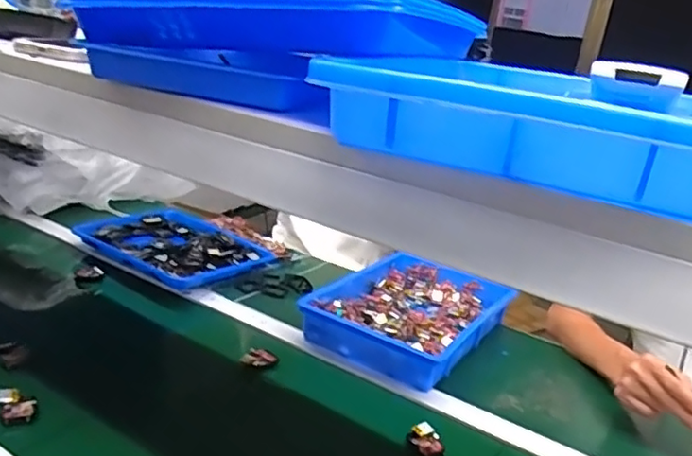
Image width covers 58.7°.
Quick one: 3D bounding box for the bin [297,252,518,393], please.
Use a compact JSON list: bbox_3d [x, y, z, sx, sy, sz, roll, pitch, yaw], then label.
[{"bbox_3d":[0.115,0.148,1.058,0.248,0.069,0.363,19,22,31],"label":"bin"}]

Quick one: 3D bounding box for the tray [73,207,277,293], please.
[{"bbox_3d":[-0.338,0.037,1.210,0.321,0.040,0.258,21,24,35],"label":"tray"}]

